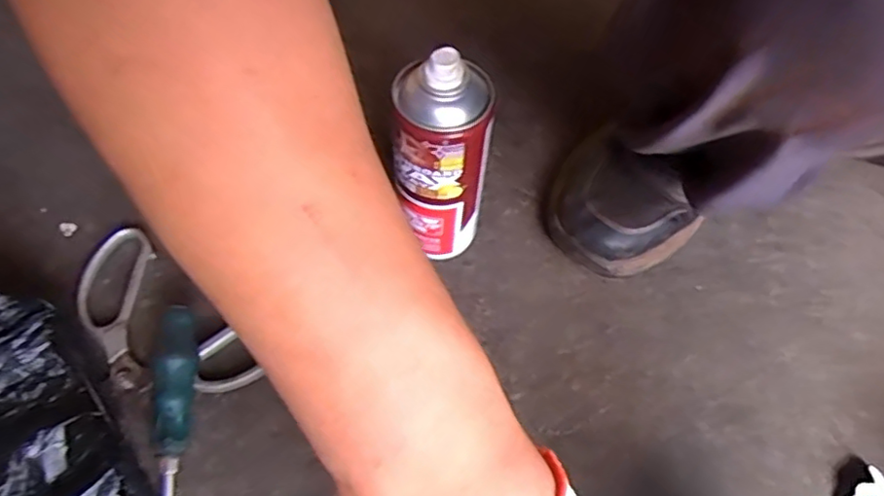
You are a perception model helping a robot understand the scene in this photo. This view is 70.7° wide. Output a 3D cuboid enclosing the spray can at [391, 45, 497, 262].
[{"bbox_3d":[-0.002,-0.057,0.430,0.061,0.174,0.056,1,60,-2],"label":"spray can"}]

